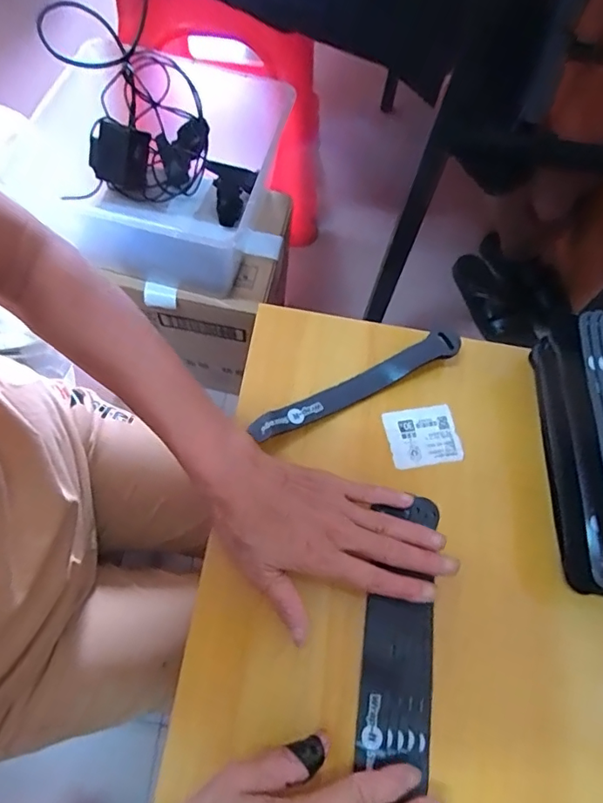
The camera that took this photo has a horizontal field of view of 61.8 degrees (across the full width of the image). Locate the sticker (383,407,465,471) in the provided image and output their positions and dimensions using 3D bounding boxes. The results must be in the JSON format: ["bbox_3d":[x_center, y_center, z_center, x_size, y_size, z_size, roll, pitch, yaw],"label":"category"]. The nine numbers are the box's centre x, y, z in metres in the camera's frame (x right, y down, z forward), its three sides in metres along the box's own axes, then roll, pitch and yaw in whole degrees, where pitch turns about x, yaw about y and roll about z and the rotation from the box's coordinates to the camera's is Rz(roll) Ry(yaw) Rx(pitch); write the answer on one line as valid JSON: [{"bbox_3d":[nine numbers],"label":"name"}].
[{"bbox_3d":[0.100,0.029,0.413,0.059,0.004,0.048,-8,71,-9],"label":"sticker"}]

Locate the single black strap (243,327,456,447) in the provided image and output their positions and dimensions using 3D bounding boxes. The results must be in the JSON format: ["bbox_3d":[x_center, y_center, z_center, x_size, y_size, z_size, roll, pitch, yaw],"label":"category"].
[{"bbox_3d":[0.047,-0.011,0.411,0.185,0.021,0.026,-27,70,-15],"label":"single black strap"}]

